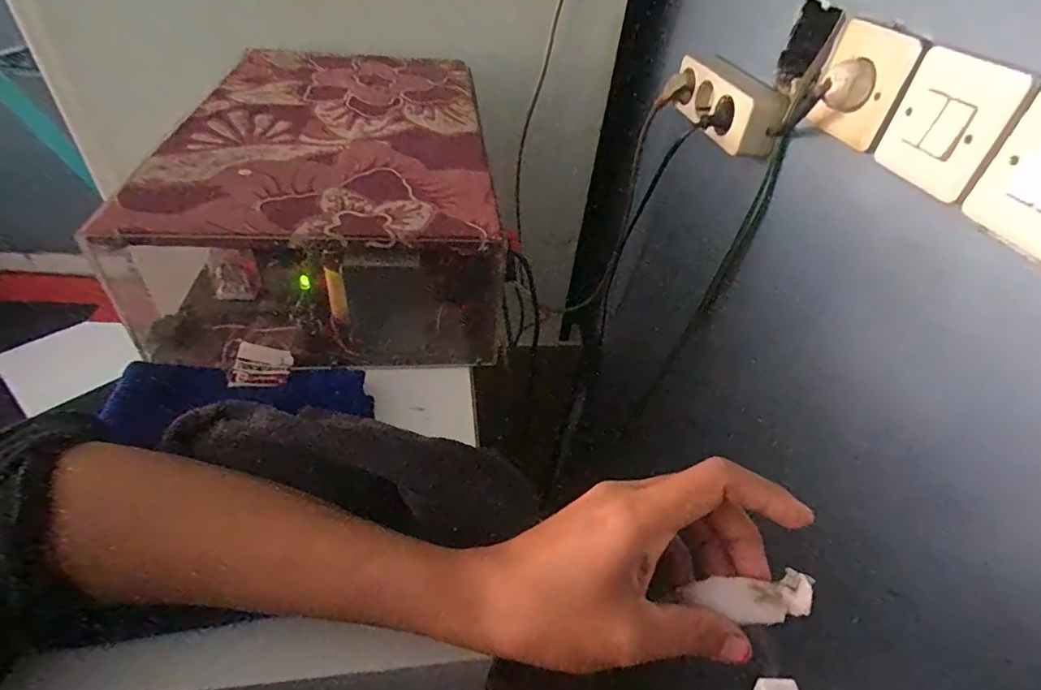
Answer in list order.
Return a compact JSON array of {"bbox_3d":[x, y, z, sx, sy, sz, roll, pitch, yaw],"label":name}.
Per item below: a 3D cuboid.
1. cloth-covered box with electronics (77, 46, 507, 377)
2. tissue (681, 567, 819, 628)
[{"bbox_3d":[-0.166,-0.148,0.477,0.248,0.118,0.400,-2,44,-11],"label":"cloth-covered box with electronics"},{"bbox_3d":[0.098,0.109,0.221,0.051,0.016,0.015,-19,33,29],"label":"tissue"}]

